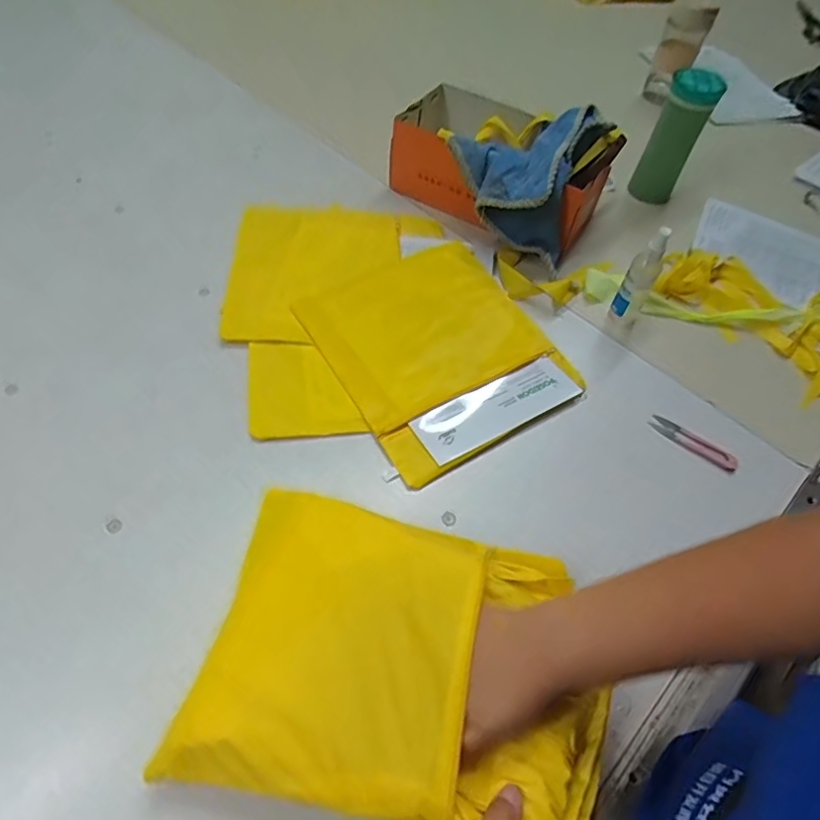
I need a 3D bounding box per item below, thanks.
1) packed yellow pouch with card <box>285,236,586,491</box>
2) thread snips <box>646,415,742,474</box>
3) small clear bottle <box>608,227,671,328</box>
[{"bbox_3d":[0.037,-0.083,0.688,0.260,0.030,0.287,-25,61,-20],"label":"packed yellow pouch with card"},{"bbox_3d":[0.331,0.038,0.659,0.102,0.008,0.023,34,59,18],"label":"thread snips"},{"bbox_3d":[0.292,-0.161,0.724,0.038,0.144,0.038,26,57,13],"label":"small clear bottle"}]

